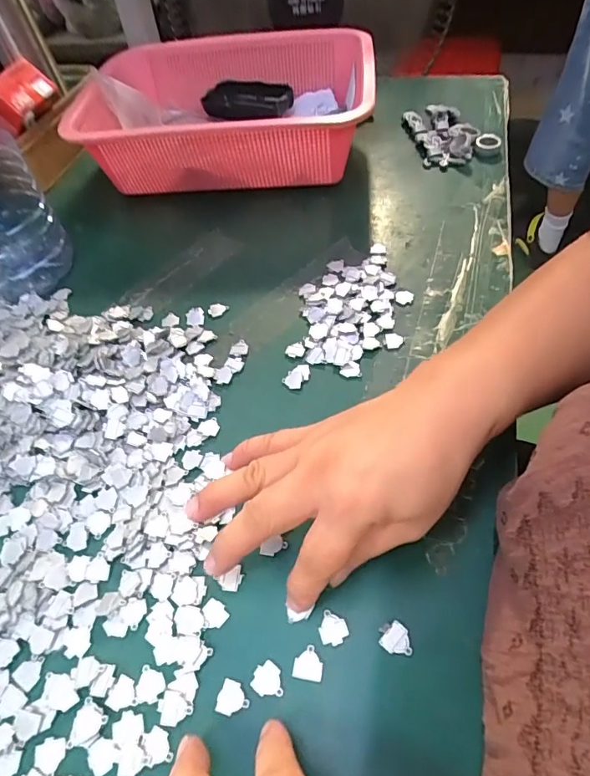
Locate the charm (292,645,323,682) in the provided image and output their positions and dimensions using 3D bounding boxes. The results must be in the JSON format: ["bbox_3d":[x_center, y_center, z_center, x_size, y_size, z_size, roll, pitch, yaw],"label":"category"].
[{"bbox_3d":[0.007,0.136,0.233,0.014,0.004,0.015,7,54,10],"label":"charm"}]

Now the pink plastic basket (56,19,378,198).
[{"bbox_3d":[-0.071,-0.295,0.508,0.277,0.093,0.224,3,54,8],"label":"pink plastic basket"}]

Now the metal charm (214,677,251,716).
[{"bbox_3d":[-0.030,0.150,0.227,0.016,0.004,0.015,7,54,10],"label":"metal charm"}]

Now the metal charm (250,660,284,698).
[{"bbox_3d":[-0.014,0.143,0.230,0.015,0.004,0.015,-3,53,4],"label":"metal charm"}]

